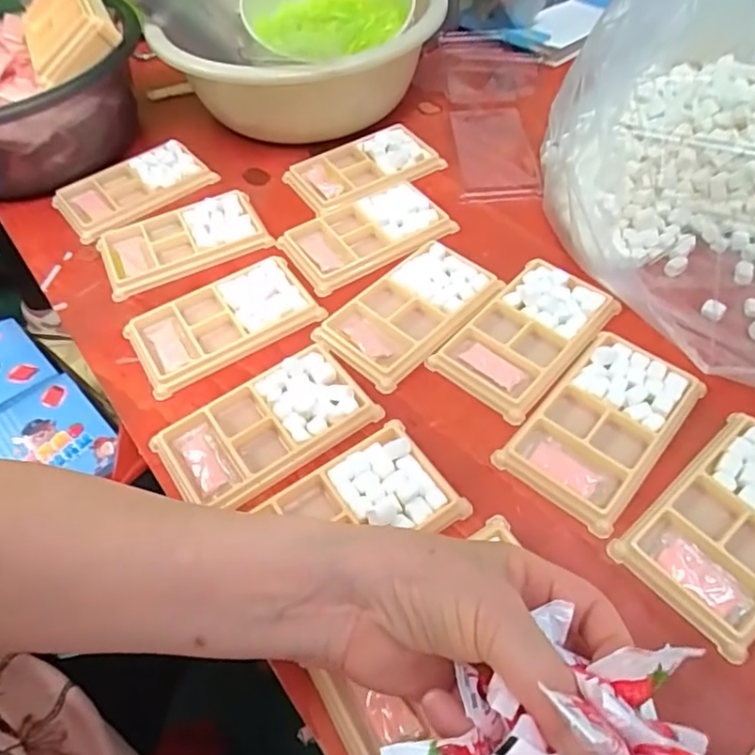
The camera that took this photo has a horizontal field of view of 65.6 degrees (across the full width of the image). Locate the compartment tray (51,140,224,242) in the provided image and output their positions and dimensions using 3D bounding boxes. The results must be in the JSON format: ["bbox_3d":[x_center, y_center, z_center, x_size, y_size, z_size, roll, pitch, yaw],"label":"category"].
[{"bbox_3d":[-0.228,-0.180,0.546,0.132,0.015,0.074,-34,60,-19],"label":"compartment tray"}]

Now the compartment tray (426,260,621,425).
[{"bbox_3d":[0.109,-0.031,0.427,0.075,0.017,0.130,37,65,25],"label":"compartment tray"}]

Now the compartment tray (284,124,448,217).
[{"bbox_3d":[-0.010,-0.197,0.545,0.135,0.013,0.076,-24,57,-13],"label":"compartment tray"}]

